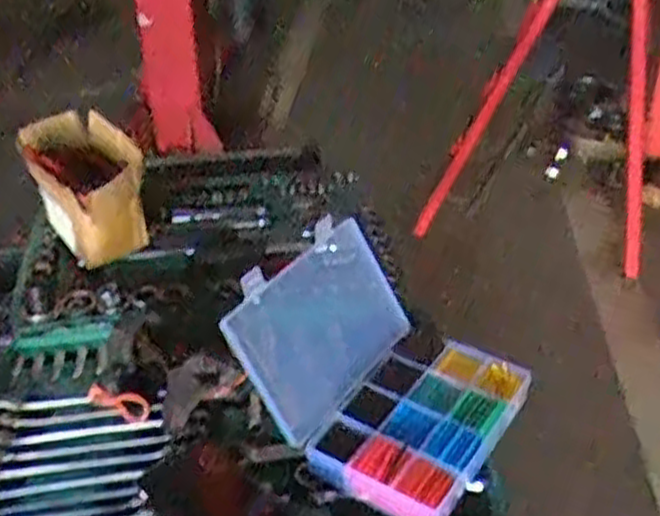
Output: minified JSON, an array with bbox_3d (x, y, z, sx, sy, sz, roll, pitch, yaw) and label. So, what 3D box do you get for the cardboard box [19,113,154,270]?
[{"bbox_3d":[-0.303,-0.081,0.977,0.110,0.152,0.172,-26,42,-32],"label":"cardboard box"}]

